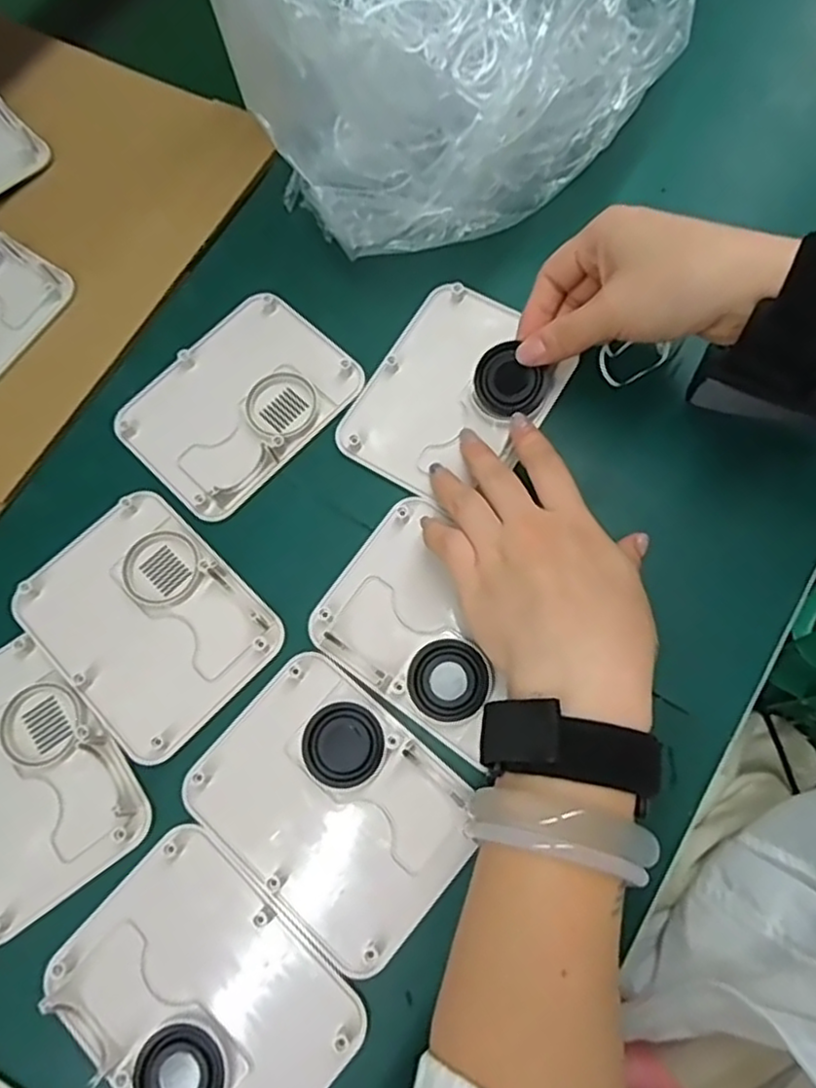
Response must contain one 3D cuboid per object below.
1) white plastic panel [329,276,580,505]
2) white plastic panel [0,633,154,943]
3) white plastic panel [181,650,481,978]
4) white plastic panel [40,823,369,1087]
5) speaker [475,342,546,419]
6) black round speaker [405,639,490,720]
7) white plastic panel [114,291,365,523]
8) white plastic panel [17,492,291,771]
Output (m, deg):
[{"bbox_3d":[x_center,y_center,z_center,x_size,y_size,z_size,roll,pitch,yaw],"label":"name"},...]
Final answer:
[{"bbox_3d":[0.028,-0.086,0.384,0.096,0.015,0.123,30,76,10],"label":"white plastic panel"},{"bbox_3d":[-0.194,0.116,0.339,0.096,0.011,0.124,-35,75,-8],"label":"white plastic panel"},{"bbox_3d":[-0.035,0.122,0.325,0.123,0.010,0.096,40,78,12],"label":"white plastic panel"},{"bbox_3d":[-0.092,0.202,0.304,0.125,0.009,0.096,41,78,13],"label":"white plastic panel"},{"bbox_3d":[0.054,-0.087,0.378,0.039,0.016,0.031,41,98,-3],"label":"speaker"},{"bbox_3d":[0.020,0.067,0.338,0.038,0.008,0.038,0,73,2],"label":"black round speaker"},{"bbox_3d":[-0.097,-0.084,0.396,0.094,0.007,0.126,43,79,13],"label":"white plastic panel"},{"bbox_3d":[-0.137,0.039,0.359,0.124,0.008,0.096,43,79,13],"label":"white plastic panel"}]

